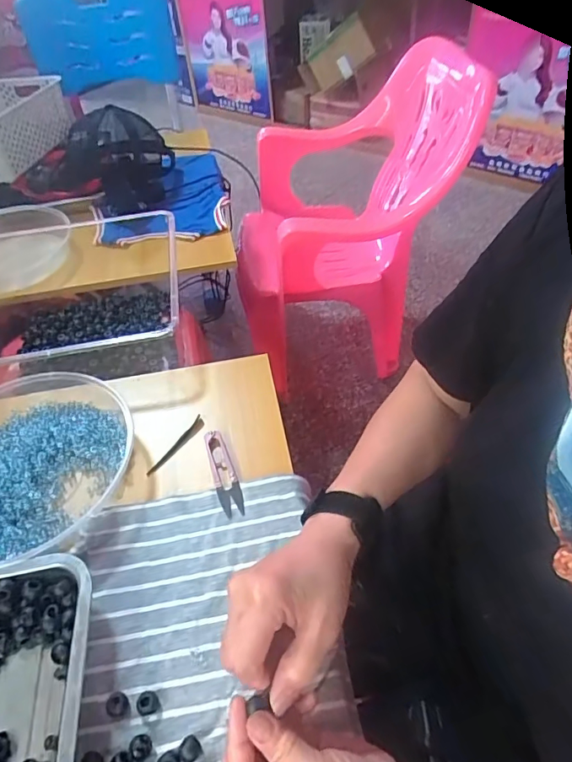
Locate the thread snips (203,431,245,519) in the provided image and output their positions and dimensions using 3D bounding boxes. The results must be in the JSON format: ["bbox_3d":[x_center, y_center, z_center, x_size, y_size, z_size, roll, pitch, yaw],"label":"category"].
[{"bbox_3d":[-0.065,0.092,0.501,0.024,0.007,0.104,-15,48,-10],"label":"thread snips"}]

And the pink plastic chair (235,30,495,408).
[{"bbox_3d":[0.119,-0.376,1.167,0.463,0.632,0.486,-8,48,-3],"label":"pink plastic chair"}]

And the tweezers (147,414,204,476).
[{"bbox_3d":[-0.120,0.071,0.533,0.016,0.006,0.087,25,54,24],"label":"tweezers"}]

